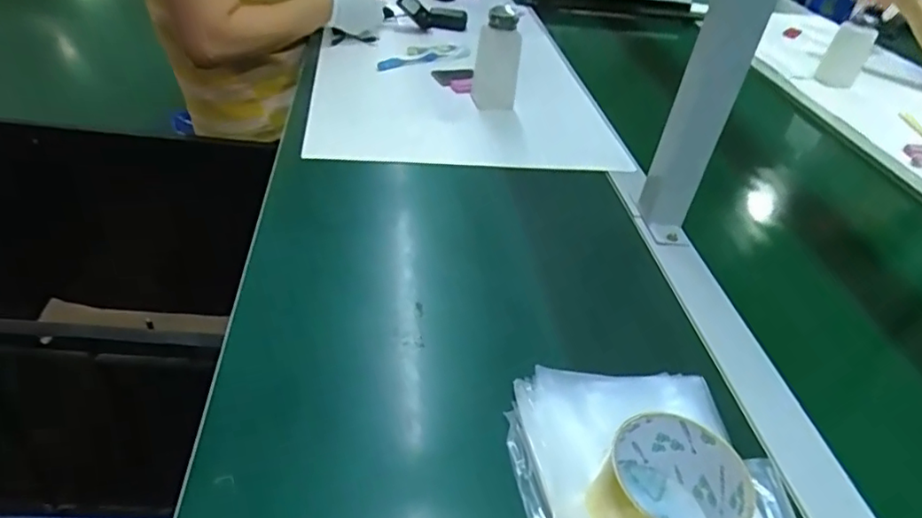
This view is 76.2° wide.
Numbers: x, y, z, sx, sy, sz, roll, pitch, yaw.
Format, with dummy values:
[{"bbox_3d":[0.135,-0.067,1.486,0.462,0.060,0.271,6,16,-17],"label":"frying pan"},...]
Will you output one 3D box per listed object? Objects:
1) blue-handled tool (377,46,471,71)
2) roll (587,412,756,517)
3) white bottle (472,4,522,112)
[{"bbox_3d":[-0.061,-0.326,0.952,0.183,0.018,0.033,-26,49,-36],"label":"blue-handled tool"},{"bbox_3d":[0.126,0.146,0.358,0.082,0.058,0.079,5,38,-4],"label":"roll"},{"bbox_3d":[0.050,-0.274,0.819,0.064,0.135,0.052,9,38,2],"label":"white bottle"}]

